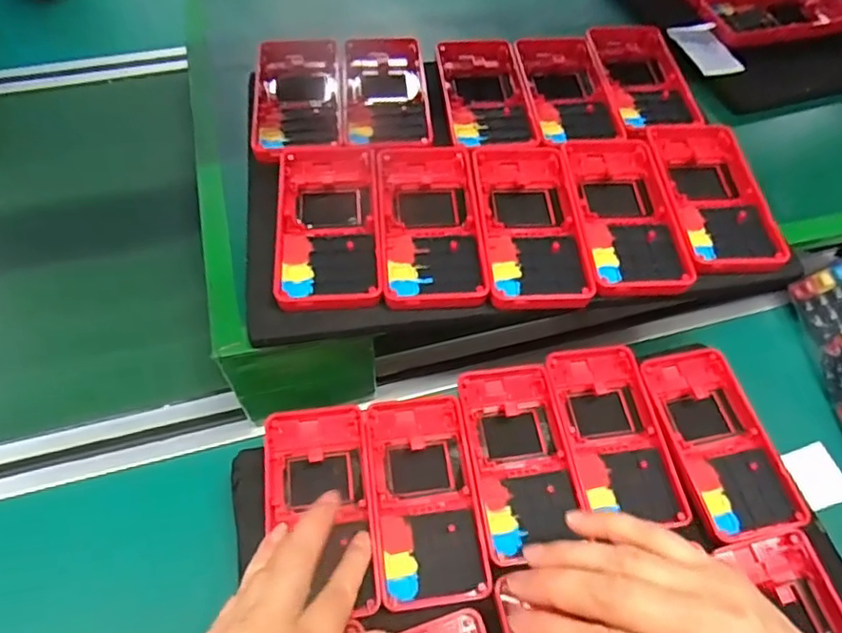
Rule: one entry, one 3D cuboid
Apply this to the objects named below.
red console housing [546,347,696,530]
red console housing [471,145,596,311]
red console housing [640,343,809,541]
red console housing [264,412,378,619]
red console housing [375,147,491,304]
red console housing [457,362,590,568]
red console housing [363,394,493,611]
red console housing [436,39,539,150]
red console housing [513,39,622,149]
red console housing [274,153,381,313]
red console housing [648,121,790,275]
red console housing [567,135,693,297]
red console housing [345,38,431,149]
[{"bbox_3d":[0.122,0.071,0.389,0.061,0.011,0.120,-6,56,-6],"label":"red console housing"},{"bbox_3d":[0.067,-0.059,0.390,0.061,0.023,0.131,-1,54,-5],"label":"red console housing"},{"bbox_3d":[0.190,0.076,0.391,0.062,0.011,0.124,-9,56,-8],"label":"red console housing"},{"bbox_3d":[-0.060,0.110,0.360,0.060,0.017,0.123,-6,54,-8],"label":"red console housing"},{"bbox_3d":[0.005,-0.059,0.384,0.061,0.016,0.124,-2,54,-5],"label":"red console housing"},{"bbox_3d":[0.061,0.084,0.380,0.059,0.011,0.122,-6,56,-6],"label":"red console housing"},{"bbox_3d":[0.002,0.103,0.364,0.062,0.012,0.124,-6,56,-7],"label":"red console housing"},{"bbox_3d":[0.048,-0.168,0.454,0.061,0.008,0.117,-3,56,-5],"label":"red console housing"},{"bbox_3d":[0.110,-0.167,0.466,0.060,0.024,0.120,-4,56,-5],"label":"red console housing"},{"bbox_3d":[-0.058,-0.058,0.382,0.061,0.018,0.127,-3,56,-5],"label":"red console housing"},{"bbox_3d":[0.191,-0.081,0.407,0.063,0.019,0.126,-1,55,-3],"label":"red console housing"},{"bbox_3d":[0.130,-0.068,0.393,0.061,0.014,0.124,-1,55,-3],"label":"red console housing"},{"bbox_3d":[-0.026,-0.167,0.450,0.058,0.012,0.125,-2,55,-4],"label":"red console housing"}]

